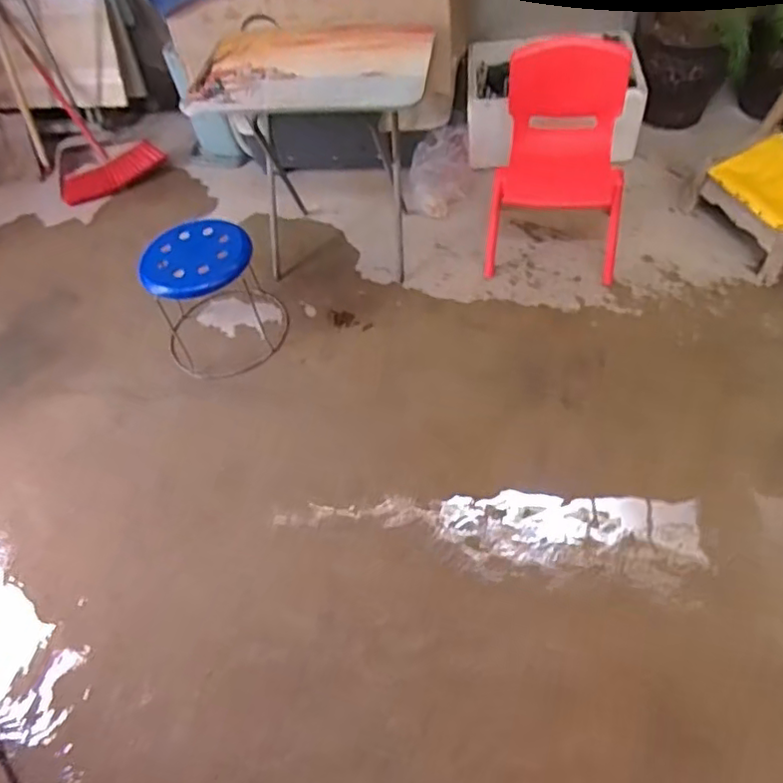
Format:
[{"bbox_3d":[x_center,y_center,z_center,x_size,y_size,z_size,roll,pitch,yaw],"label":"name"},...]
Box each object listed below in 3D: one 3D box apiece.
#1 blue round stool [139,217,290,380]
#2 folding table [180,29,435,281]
[{"bbox_3d":[-0.444,-0.240,1.585,0.298,0.278,0.295,-3,53,5],"label":"blue round stool"},{"bbox_3d":[-0.182,-0.652,1.685,0.590,0.480,0.429,10,56,14],"label":"folding table"}]

